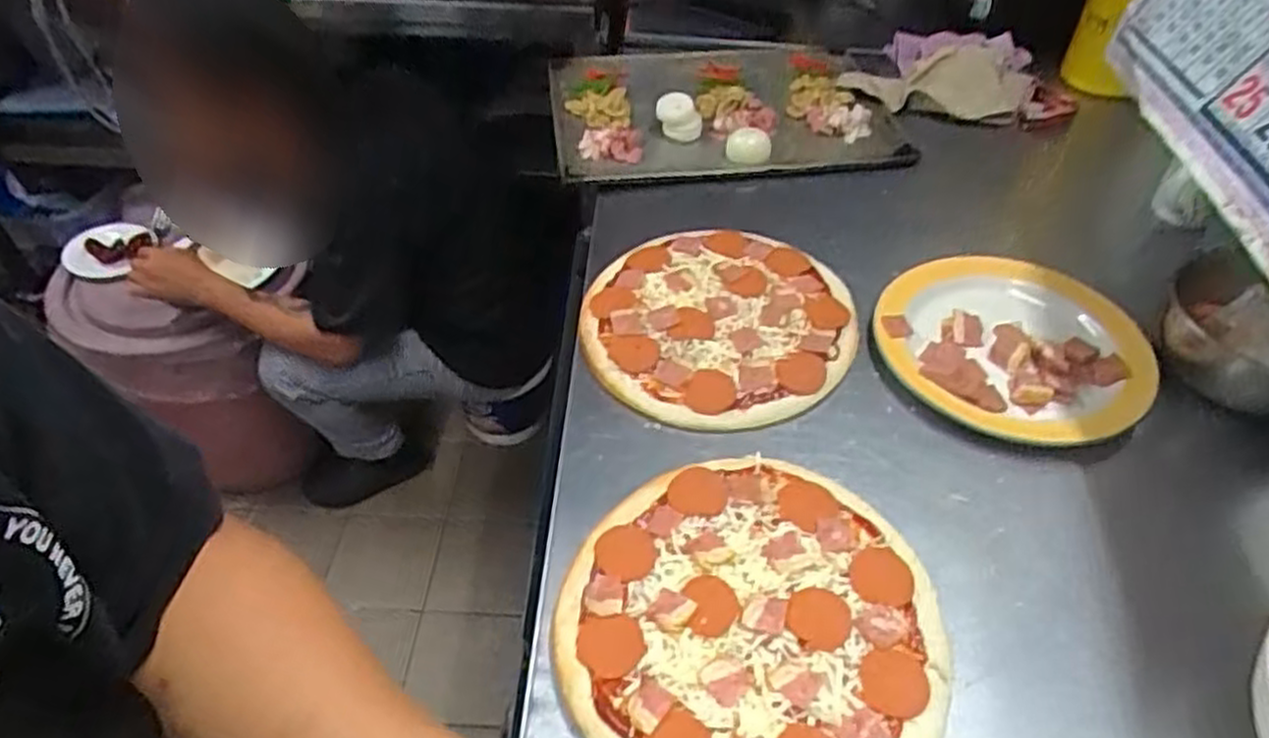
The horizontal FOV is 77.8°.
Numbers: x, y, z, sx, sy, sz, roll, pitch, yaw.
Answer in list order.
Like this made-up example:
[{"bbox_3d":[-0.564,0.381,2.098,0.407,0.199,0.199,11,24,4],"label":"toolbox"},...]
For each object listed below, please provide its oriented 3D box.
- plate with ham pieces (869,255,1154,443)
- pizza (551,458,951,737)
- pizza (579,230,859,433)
[{"bbox_3d":[0.350,-0.029,0.736,0.230,0.029,0.217,2,46,-2],"label":"plate with ham pieces"},{"bbox_3d":[0.084,0.173,0.539,0.244,0.023,0.258,2,46,-2],"label":"pizza"},{"bbox_3d":[0.081,-0.050,0.748,0.242,0.023,0.249,15,47,11],"label":"pizza"}]

